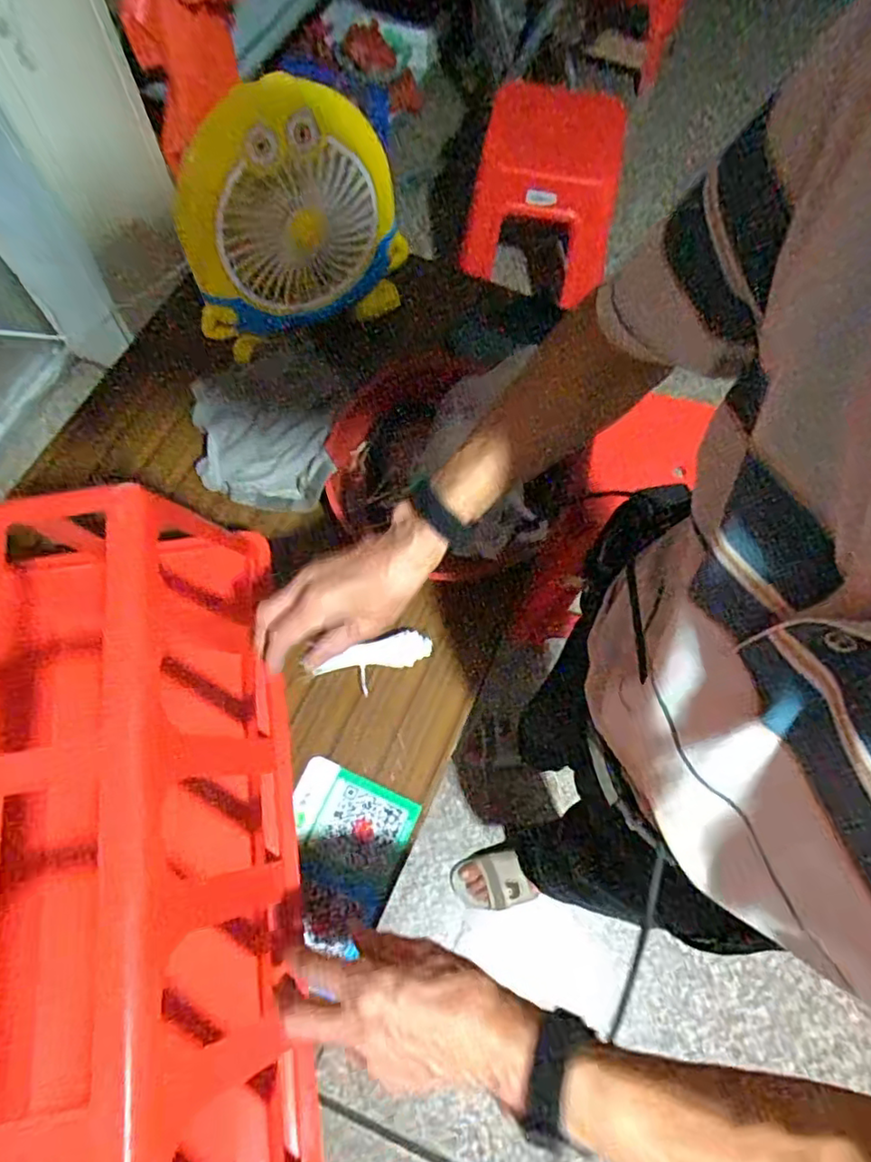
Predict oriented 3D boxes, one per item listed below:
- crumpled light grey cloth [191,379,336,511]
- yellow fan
[{"bbox_3d":[-0.191,-0.146,0.704,0.157,0.077,0.106,5,68,1],"label":"crumpled light grey cloth"},{"bbox_3d":[-0.160,-0.403,0.694,0.260,0.265,0.071,-28,71,-12],"label":"yellow fan"}]

